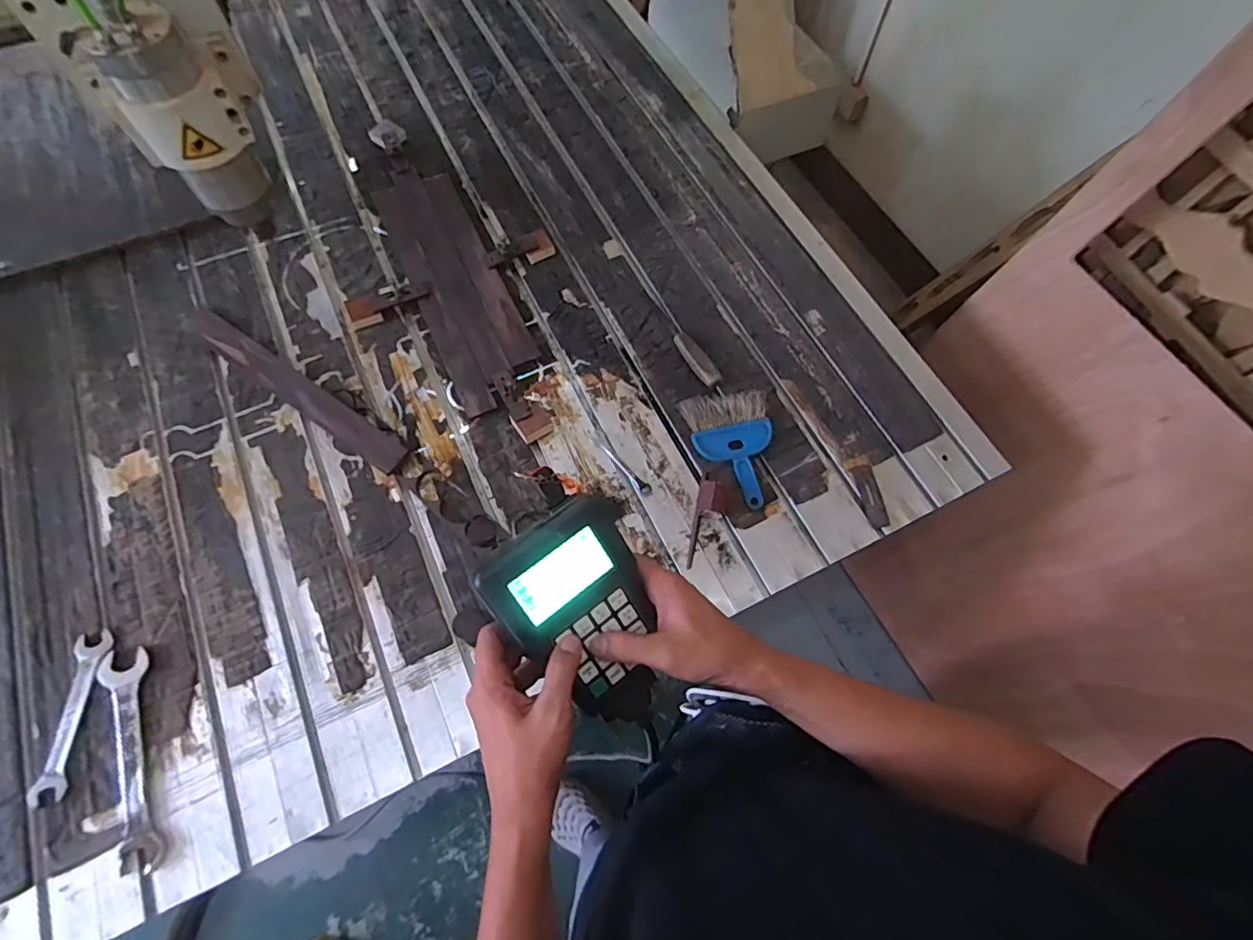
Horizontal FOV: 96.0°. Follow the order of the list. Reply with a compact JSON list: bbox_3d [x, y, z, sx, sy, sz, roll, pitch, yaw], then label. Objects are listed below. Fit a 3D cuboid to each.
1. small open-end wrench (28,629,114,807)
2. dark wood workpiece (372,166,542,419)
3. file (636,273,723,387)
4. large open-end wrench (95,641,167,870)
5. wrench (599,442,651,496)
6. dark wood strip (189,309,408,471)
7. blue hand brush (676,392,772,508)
[{"bbox_3d":[-0.675,0.297,0.688,0.045,0.006,0.190,-2,68,-4],"label":"small open-end wrench"},{"bbox_3d":[-0.297,-0.331,0.972,0.145,0.014,0.528,-23,71,-12],"label":"dark wood workpiece"},{"bbox_3d":[0.082,-0.243,0.942,0.032,0.026,0.258,-24,71,-12],"label":"file"},{"bbox_3d":[-0.590,0.339,0.674,0.054,0.007,0.252,-22,70,-11],"label":"large open-end wrench"},{"bbox_3d":[-0.002,-0.003,0.847,0.016,0.004,0.105,-41,75,-17],"label":"wrench"},{"bbox_3d":[-0.519,-0.135,0.872,0.453,0.027,0.051,34,70,11],"label":"dark wood strip"},{"bbox_3d":[0.164,-0.031,0.857,0.128,0.028,0.179,-7,68,-6],"label":"blue hand brush"}]

